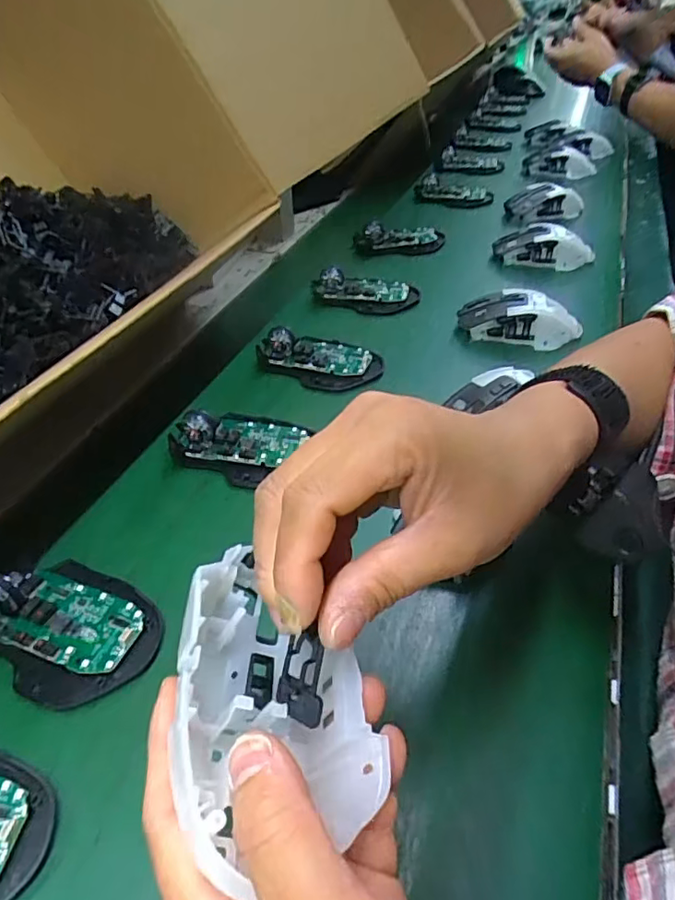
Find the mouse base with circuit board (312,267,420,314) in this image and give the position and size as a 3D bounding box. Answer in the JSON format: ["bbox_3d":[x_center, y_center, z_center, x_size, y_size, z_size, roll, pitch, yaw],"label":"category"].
[{"bbox_3d":[0.029,-0.177,0.606,0.115,0.028,0.072,6,42,10],"label":"mouse base with circuit board"}]

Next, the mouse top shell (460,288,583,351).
[{"bbox_3d":[0.176,-0.126,0.536,0.116,0.038,0.054,10,43,14],"label":"mouse top shell"}]

